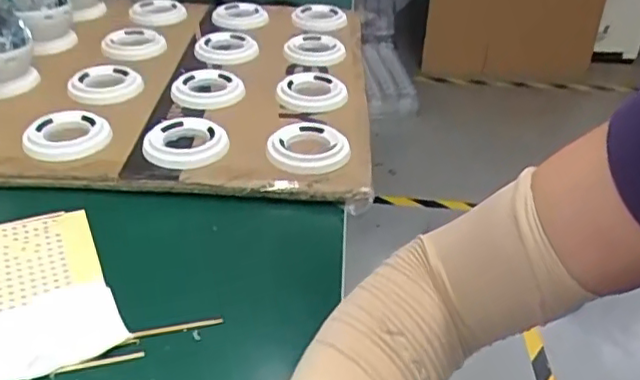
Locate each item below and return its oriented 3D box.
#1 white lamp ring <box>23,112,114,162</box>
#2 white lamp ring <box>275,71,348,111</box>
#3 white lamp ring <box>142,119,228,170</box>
[{"bbox_3d":[-0.222,-0.049,0.539,0.068,0.012,0.068,1,36,-1],"label":"white lamp ring"},{"bbox_3d":[-0.008,-0.104,0.626,0.069,0.013,0.074,1,36,-1],"label":"white lamp ring"},{"bbox_3d":[-0.116,-0.041,0.525,0.064,0.021,0.063,1,36,-1],"label":"white lamp ring"}]

